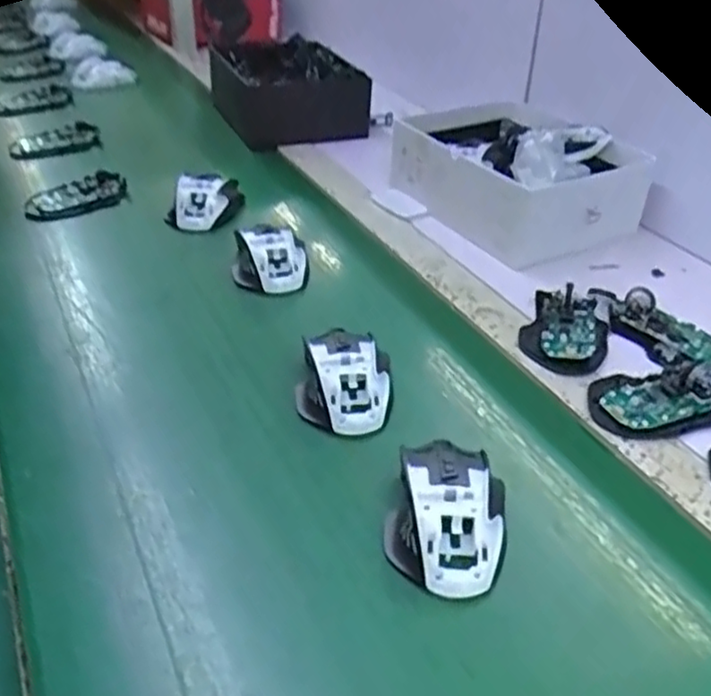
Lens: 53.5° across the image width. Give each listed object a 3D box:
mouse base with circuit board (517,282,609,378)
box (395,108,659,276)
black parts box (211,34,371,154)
[{"bbox_3d":[0.186,-0.017,0.626,0.073,0.020,0.106,18,39,21],"label":"mouse base with circuit board"},{"bbox_3d":[0.185,-0.209,0.824,0.208,0.097,0.250,-17,40,-24],"label":"box"},{"bbox_3d":[-0.106,-0.391,1.064,0.202,0.080,0.234,-11,38,-17],"label":"black parts box"}]

